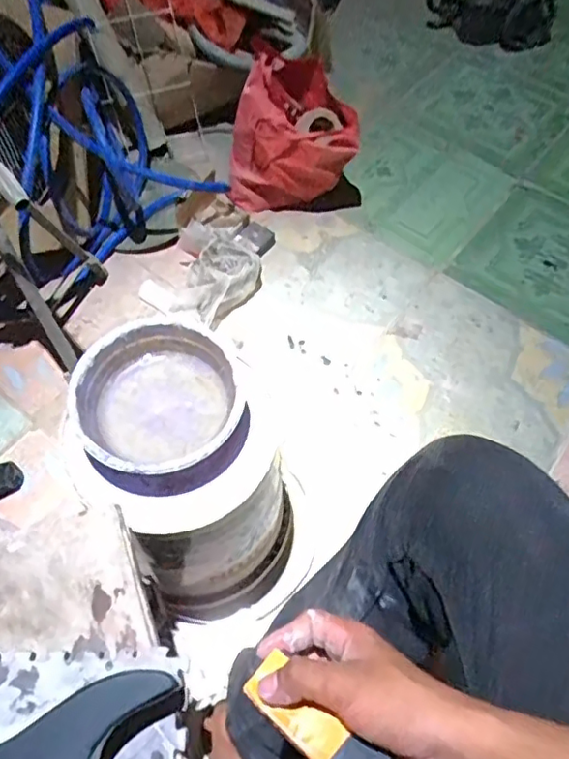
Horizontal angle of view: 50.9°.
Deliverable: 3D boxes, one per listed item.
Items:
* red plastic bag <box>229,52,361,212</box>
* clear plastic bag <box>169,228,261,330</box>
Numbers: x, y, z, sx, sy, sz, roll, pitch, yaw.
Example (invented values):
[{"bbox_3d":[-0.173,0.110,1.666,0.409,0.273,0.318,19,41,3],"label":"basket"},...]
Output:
[{"bbox_3d":[0.015,-0.521,1.327,0.278,0.304,0.142,1,58,-1],"label":"red plastic bag"},{"bbox_3d":[-0.135,-0.227,1.247,0.140,0.134,0.206,23,60,13],"label":"clear plastic bag"}]

